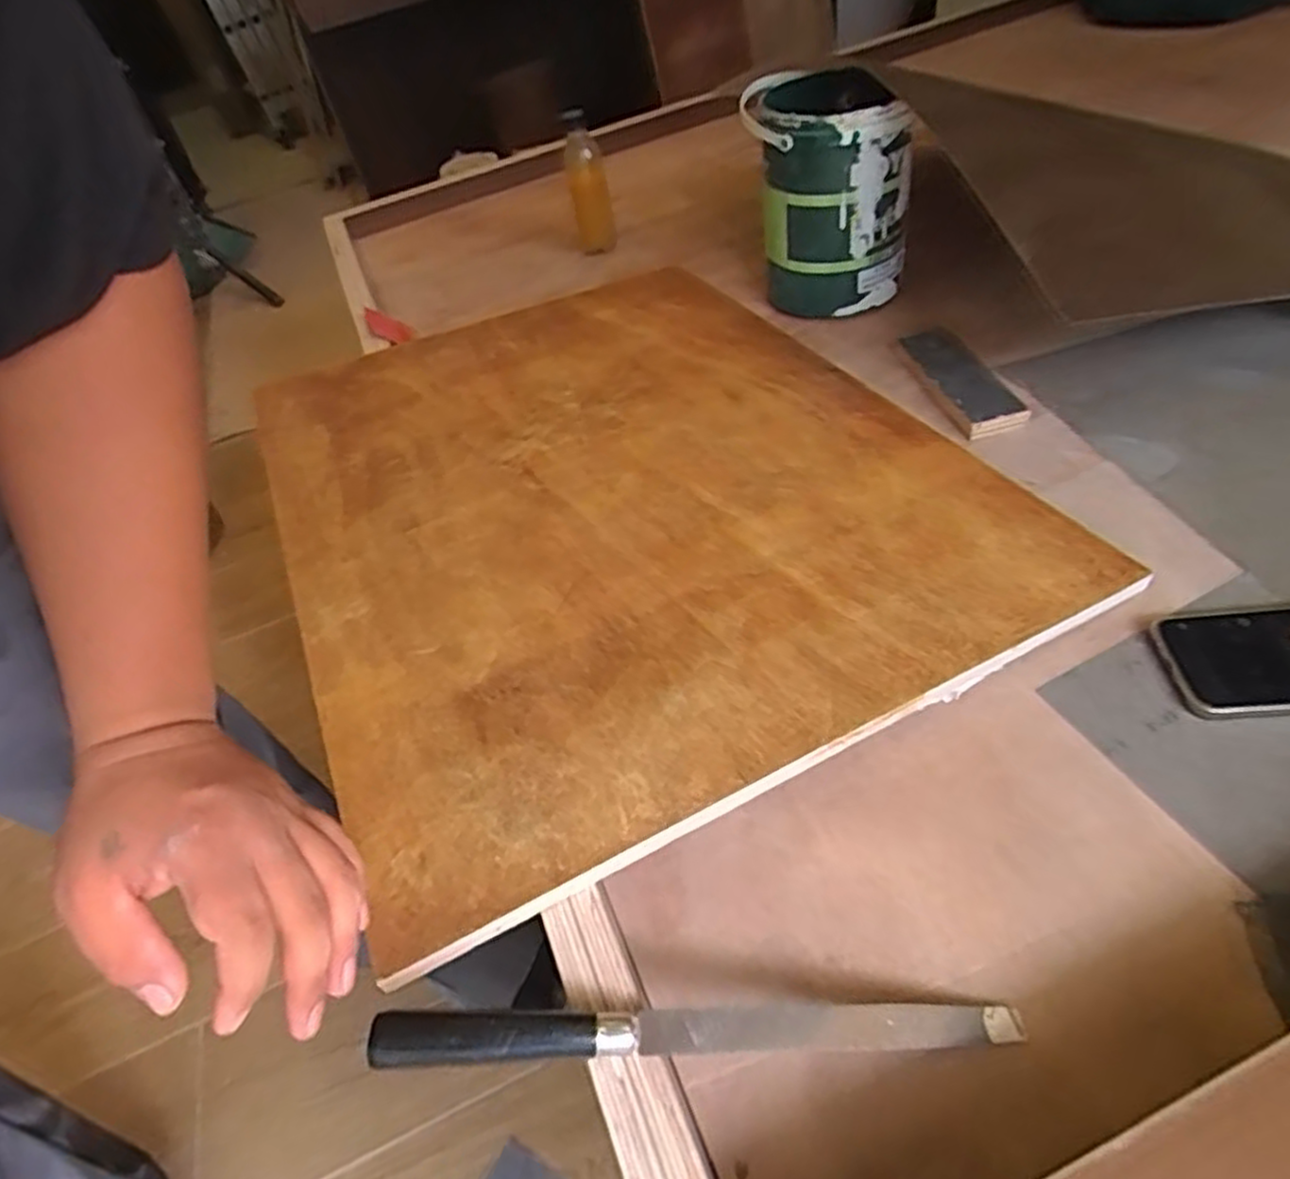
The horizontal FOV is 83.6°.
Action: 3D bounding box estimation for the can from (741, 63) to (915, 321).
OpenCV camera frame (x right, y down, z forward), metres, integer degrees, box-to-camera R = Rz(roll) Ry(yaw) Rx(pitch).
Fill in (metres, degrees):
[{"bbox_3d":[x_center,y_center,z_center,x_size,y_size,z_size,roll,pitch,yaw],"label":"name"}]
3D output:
[{"bbox_3d":[0.216,-0.472,0.866,0.192,0.219,0.175,3,48,10],"label":"can"}]

